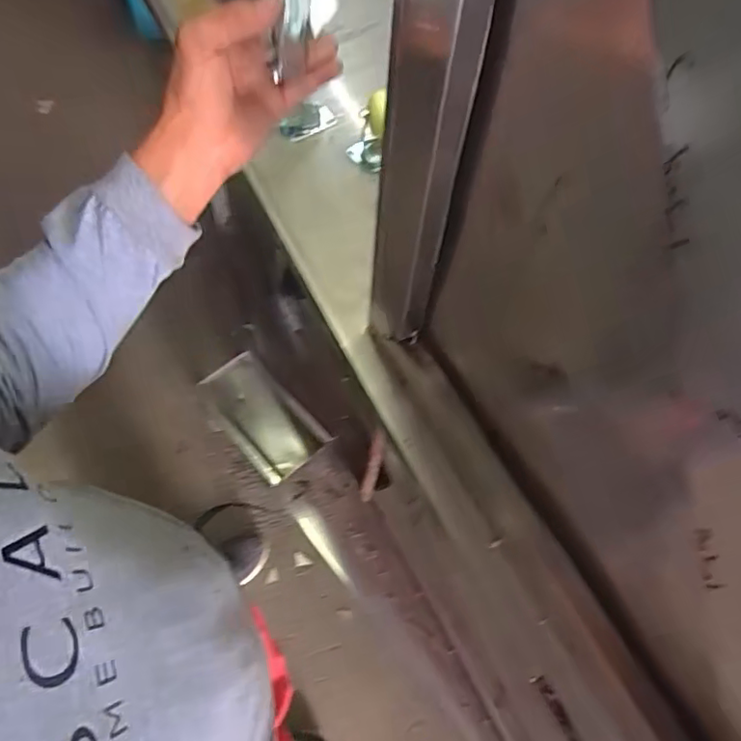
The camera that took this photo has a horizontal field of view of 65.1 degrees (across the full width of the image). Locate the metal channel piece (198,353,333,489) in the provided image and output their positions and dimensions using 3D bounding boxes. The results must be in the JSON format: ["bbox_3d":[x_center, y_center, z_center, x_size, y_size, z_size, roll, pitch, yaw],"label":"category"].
[{"bbox_3d":[-0.257,0.109,1.355,0.167,0.064,0.310,-46,70,-1],"label":"metal channel piece"}]

